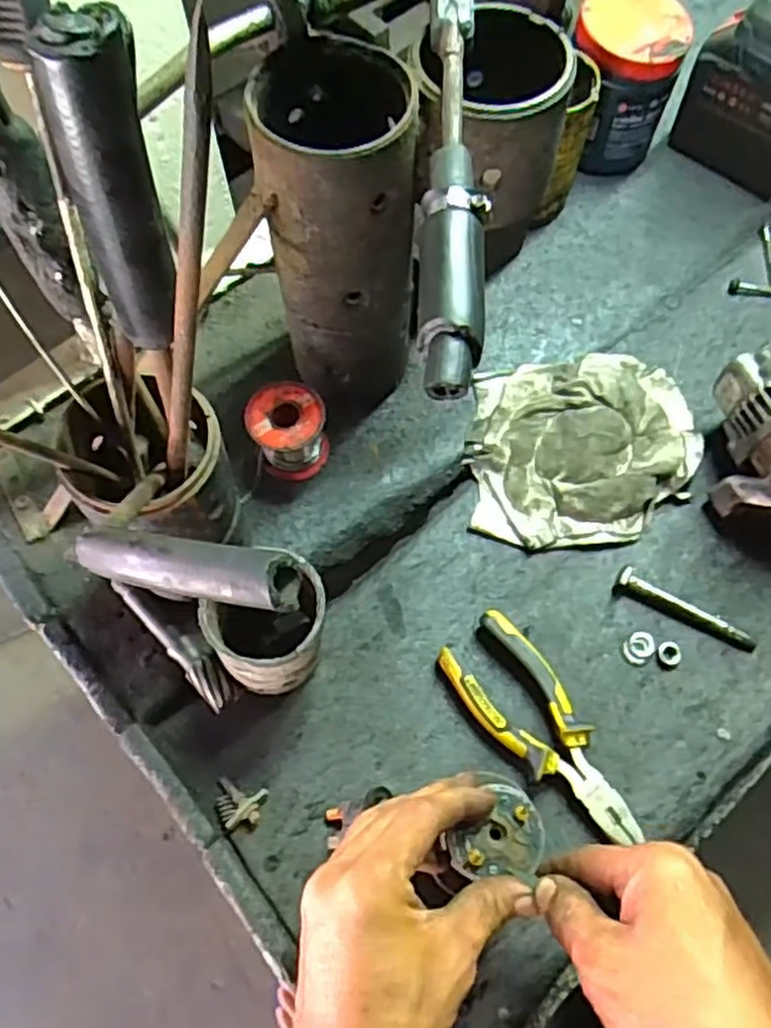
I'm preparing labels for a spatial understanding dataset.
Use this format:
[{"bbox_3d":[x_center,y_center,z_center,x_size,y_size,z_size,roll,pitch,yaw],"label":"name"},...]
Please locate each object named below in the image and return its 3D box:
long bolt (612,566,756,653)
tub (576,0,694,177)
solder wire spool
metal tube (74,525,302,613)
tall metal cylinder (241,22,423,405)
[{"bbox_3d":[0.211,0.066,0.512,0.100,0.014,0.016,25,70,11],"label":"long bolt"},{"bbox_3d":[0.197,-0.365,0.611,0.082,0.116,0.090,0,67,1],"label":"tub"},{"bbox_3d":[-0.069,-0.059,0.526,0.053,0.053,0.050,0,67,1],"label":"solder wire spool"},{"bbox_3d":[-0.066,0.017,0.231,0.083,0.014,0.017,8,67,24],"label":"metal tube"},{"bbox_3d":[-0.026,-0.169,0.470,0.082,0.216,0.099,-2,67,0],"label":"tall metal cylinder"}]

